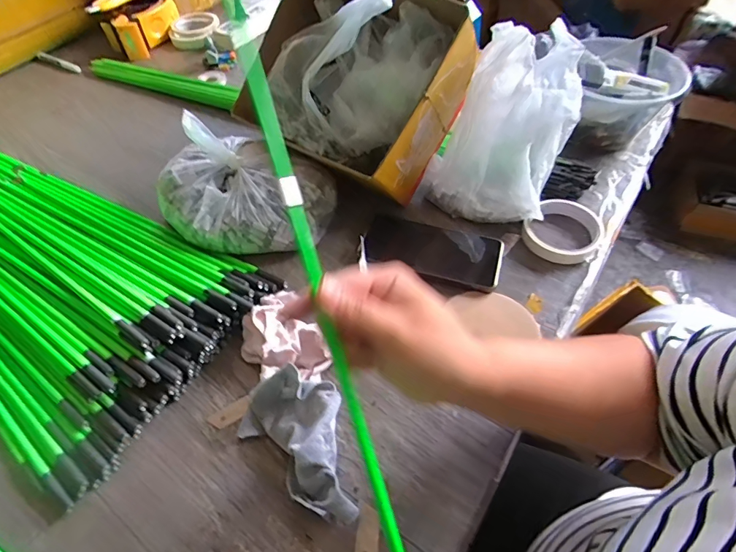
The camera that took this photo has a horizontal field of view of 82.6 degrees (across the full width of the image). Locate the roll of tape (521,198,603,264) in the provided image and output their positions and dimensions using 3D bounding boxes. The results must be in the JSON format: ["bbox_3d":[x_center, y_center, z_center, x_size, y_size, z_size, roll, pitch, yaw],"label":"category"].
[{"bbox_3d":[0.234,-0.055,0.502,0.081,0.026,0.083,-1,54,2],"label":"roll of tape"}]

